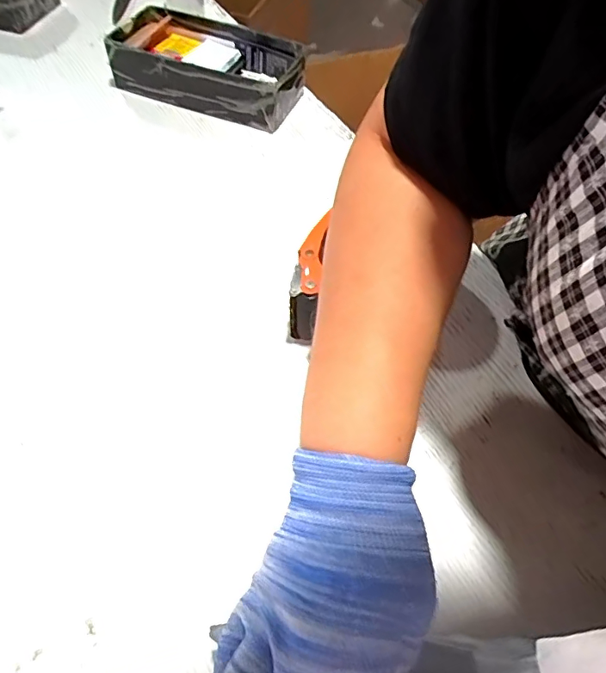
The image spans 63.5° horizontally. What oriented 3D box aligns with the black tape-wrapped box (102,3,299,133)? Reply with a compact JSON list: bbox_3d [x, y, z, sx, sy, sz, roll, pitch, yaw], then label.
[{"bbox_3d":[-0.113,-0.322,0.592,0.214,0.060,0.112,18,57,10],"label":"black tape-wrapped box"}]

